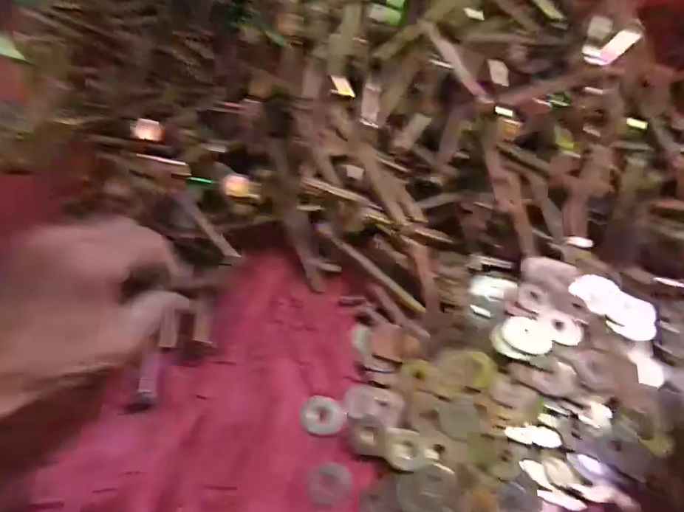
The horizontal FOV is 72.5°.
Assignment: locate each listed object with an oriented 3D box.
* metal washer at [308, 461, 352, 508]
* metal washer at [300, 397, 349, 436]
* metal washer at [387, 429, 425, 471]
[{"bbox_3d":[-0.007,0.138,0.281,0.026,0.004,0.024,1,61,2],"label":"metal washer"},{"bbox_3d":[-0.012,0.104,0.303,0.029,0.004,0.024,18,63,11],"label":"metal washer"},{"bbox_3d":[0.039,0.119,0.286,0.022,0.004,0.023,2,61,3],"label":"metal washer"}]

